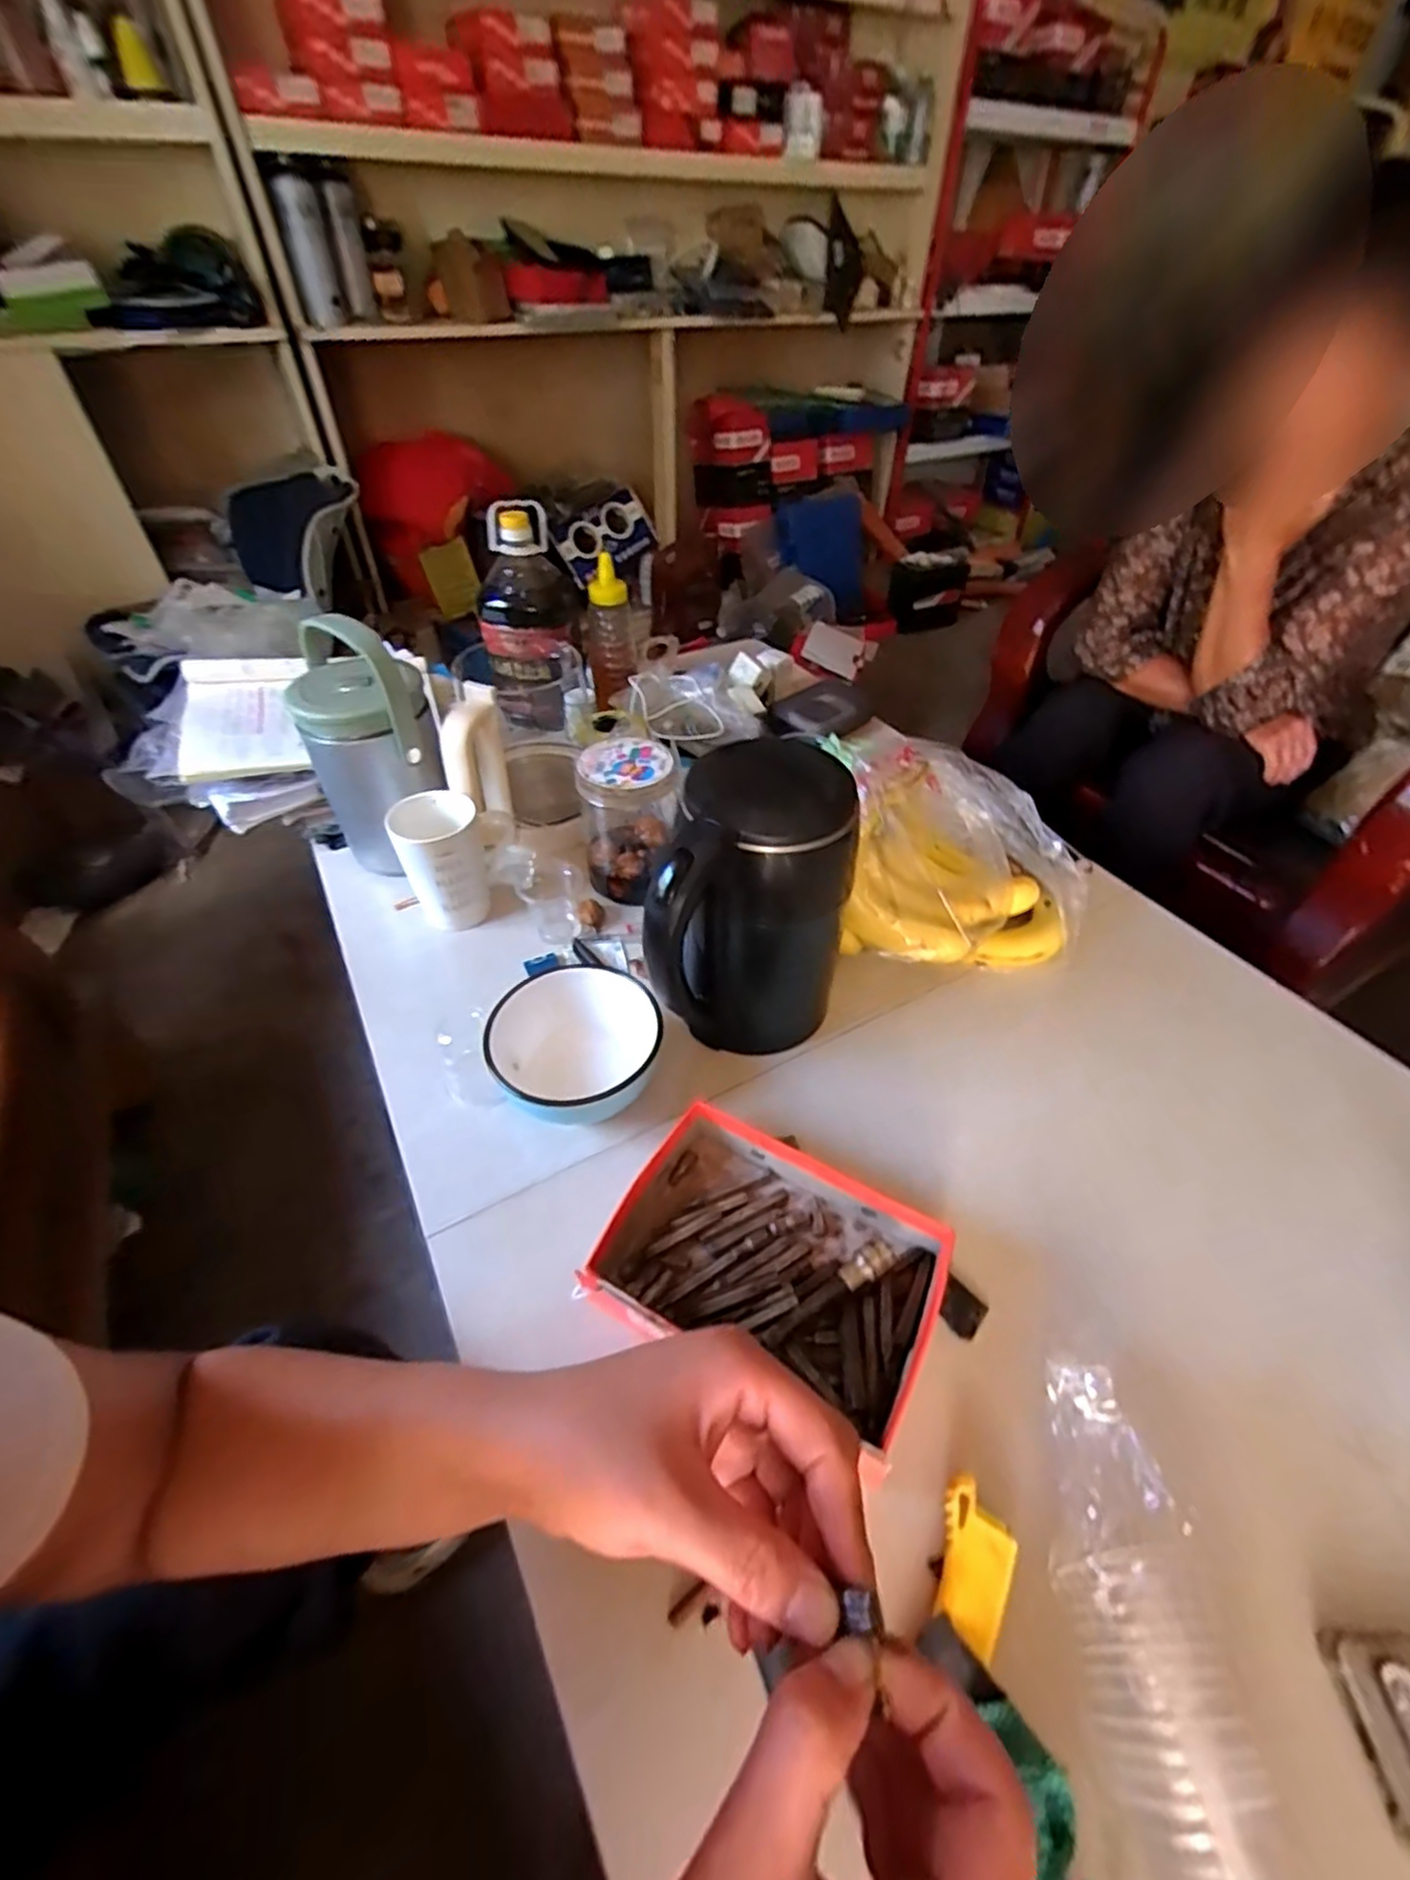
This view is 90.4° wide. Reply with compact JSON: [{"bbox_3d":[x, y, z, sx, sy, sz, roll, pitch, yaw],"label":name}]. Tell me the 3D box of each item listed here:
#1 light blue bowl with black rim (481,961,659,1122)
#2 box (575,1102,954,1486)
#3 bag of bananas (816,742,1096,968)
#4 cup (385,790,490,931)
[{"bbox_3d":[-0.109,0.085,0.593,0.123,0.075,0.111,14,47,12],"label":"light blue bowl with black rim"},{"bbox_3d":[0.051,0.222,0.476,0.226,0.045,0.157,22,49,18],"label":"box"},{"bbox_3d":[0.242,-0.083,0.701,0.261,0.147,0.211,-10,47,-12],"label":"bag of bananas"},{"bbox_3d":[-0.267,-0.075,0.719,0.081,0.126,0.079,-15,48,-16],"label":"cup"}]

